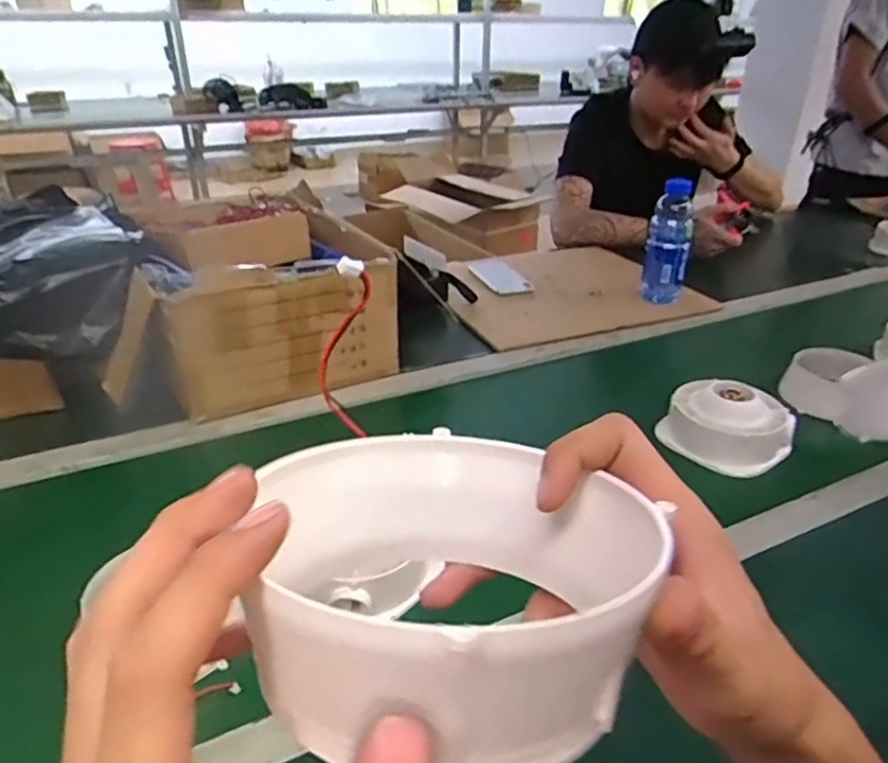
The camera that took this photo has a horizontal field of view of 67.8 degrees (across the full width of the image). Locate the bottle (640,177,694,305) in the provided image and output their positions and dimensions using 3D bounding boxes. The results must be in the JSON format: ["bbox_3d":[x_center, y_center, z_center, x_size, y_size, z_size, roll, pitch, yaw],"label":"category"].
[{"bbox_3d":[0.388,-0.236,1.139,0.073,0.202,0.066,10,30,16],"label":"bottle"}]

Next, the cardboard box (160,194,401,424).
[{"bbox_3d":[-0.231,-0.108,0.907,0.293,0.186,0.217,-13,32,-23],"label":"cardboard box"}]

